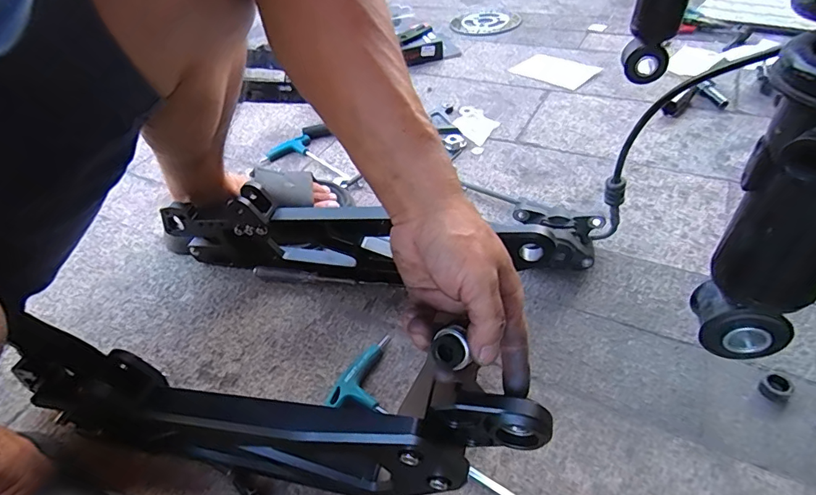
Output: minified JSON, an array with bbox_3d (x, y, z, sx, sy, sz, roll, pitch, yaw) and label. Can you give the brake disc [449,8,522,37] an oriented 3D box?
[{"bbox_3d":[0.192,-0.563,1.165,0.176,0.012,0.167,-4,44,4],"label":"brake disc"}]

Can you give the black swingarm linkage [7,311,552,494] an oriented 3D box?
[{"bbox_3d":[-0.120,0.131,0.366,0.429,0.135,0.049,2,45,14],"label":"black swingarm linkage"}]

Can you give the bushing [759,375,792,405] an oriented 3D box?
[{"bbox_3d":[0.329,0.126,0.418,0.022,0.011,0.022,-36,51,-26],"label":"bushing"}]

